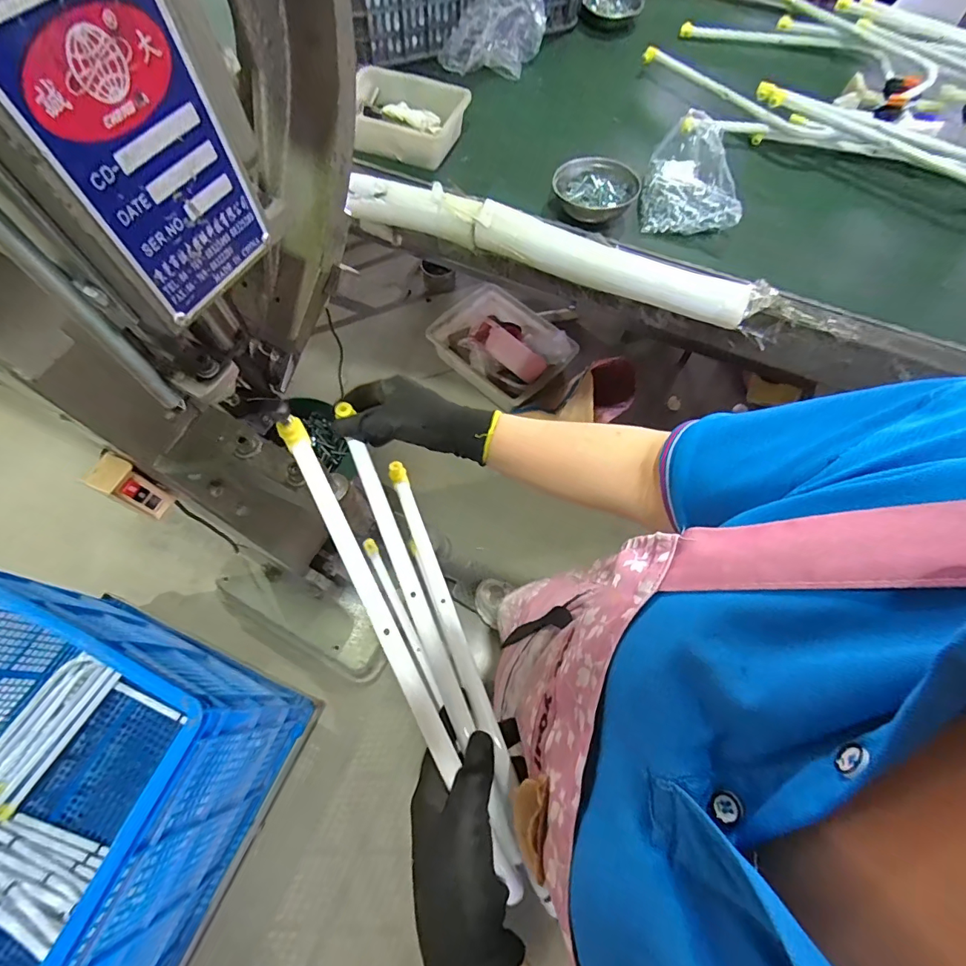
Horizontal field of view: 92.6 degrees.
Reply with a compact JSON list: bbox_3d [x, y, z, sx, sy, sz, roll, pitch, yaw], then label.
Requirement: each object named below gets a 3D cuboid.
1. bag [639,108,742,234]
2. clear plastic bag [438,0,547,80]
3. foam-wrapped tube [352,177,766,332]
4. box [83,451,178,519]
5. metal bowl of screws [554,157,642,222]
[{"bbox_3d":[0.369,-0.589,0.873,0.163,0.062,0.291,0,65,-1],"label":"bag"},{"bbox_3d":[0.025,-0.959,0.985,0.234,0.160,0.082,-14,66,-7],"label":"clear plastic bag"},{"bbox_3d":[0.117,-0.415,0.812,0.714,0.064,0.086,20,66,9],"label":"foam-wrapped tube"},{"bbox_3d":[-0.481,0.007,0.636,0.047,0.103,0.048,25,67,11],"label":"box"},{"bbox_3d":[0.202,-0.529,0.836,0.150,0.045,0.144,20,66,8],"label":"metal bowl of screws"}]

